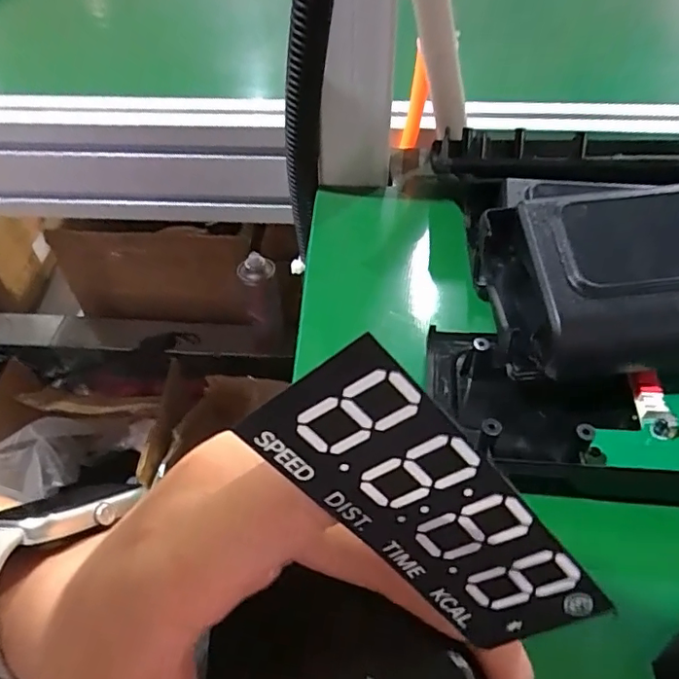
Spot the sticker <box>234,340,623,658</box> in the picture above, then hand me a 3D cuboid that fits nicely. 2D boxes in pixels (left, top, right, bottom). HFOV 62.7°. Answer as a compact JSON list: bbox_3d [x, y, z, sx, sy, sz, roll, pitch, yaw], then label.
[{"bbox_3d":[0.017,0.033,0.103,0.030,0.075,0.004,-34,21,23],"label":"sticker"}]

